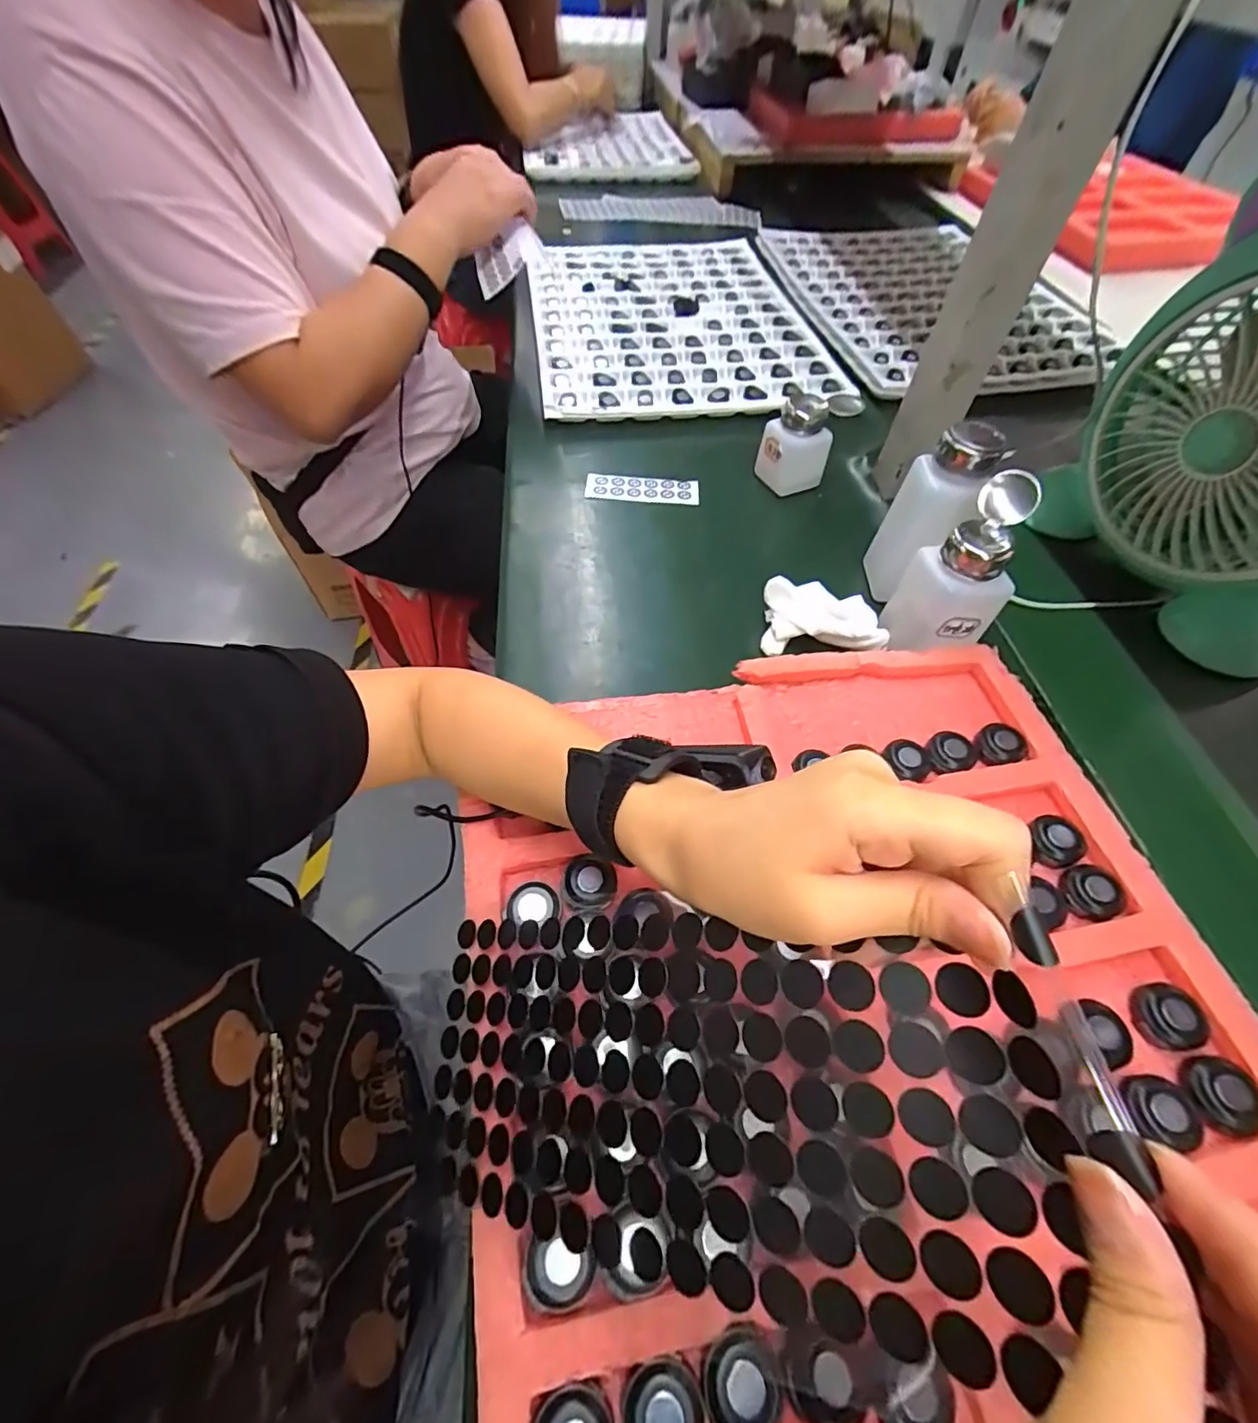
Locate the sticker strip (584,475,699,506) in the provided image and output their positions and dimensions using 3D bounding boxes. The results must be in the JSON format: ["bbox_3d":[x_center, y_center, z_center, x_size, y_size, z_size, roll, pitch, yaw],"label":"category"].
[{"bbox_3d":[0.013,-0.220,0.554,0.110,0.007,0.035,2,69,0],"label":"sticker strip"}]

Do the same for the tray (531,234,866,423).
[{"bbox_3d":[0.052,-0.530,0.746,0.347,0.031,0.484,-7,57,-4],"label":"tray"}]

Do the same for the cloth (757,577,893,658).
[{"bbox_3d":[0.150,-0.076,0.435,0.092,0.042,0.056,0,56,1],"label":"cloth"}]

